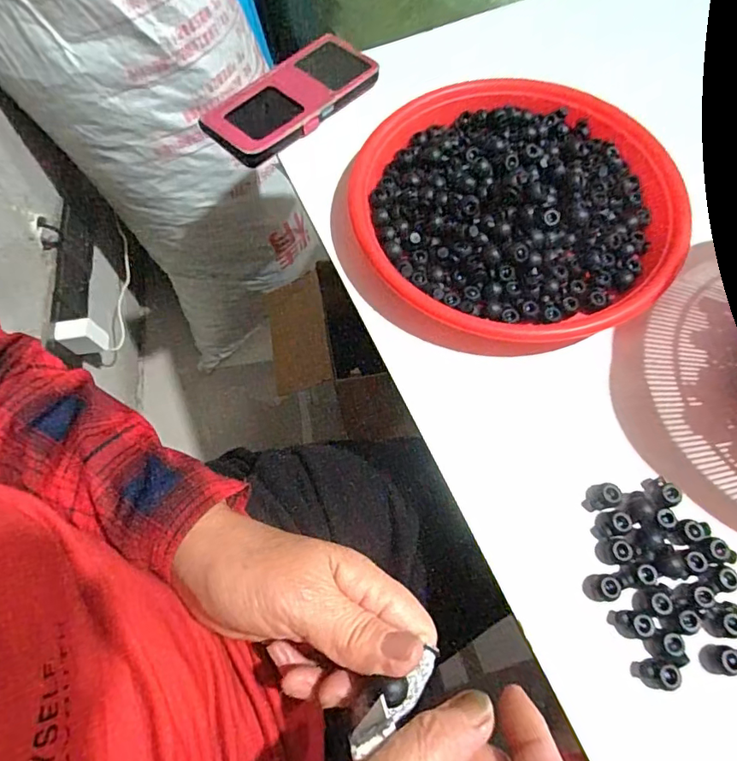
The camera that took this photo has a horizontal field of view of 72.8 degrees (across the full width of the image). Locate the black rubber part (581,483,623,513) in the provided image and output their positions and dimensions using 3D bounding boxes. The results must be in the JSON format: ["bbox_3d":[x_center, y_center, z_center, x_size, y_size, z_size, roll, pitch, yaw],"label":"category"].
[{"bbox_3d":[0.148,0.074,0.317,0.022,0.011,0.015,-13,67,-4],"label":"black rubber part"}]

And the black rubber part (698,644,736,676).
[{"bbox_3d":[0.200,0.157,0.281,0.023,0.010,0.015,0,67,2],"label":"black rubber part"}]

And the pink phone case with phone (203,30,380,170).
[{"bbox_3d":[-0.070,-0.256,0.452,0.077,0.016,0.155,42,74,17],"label":"pink phone case with phone"}]

